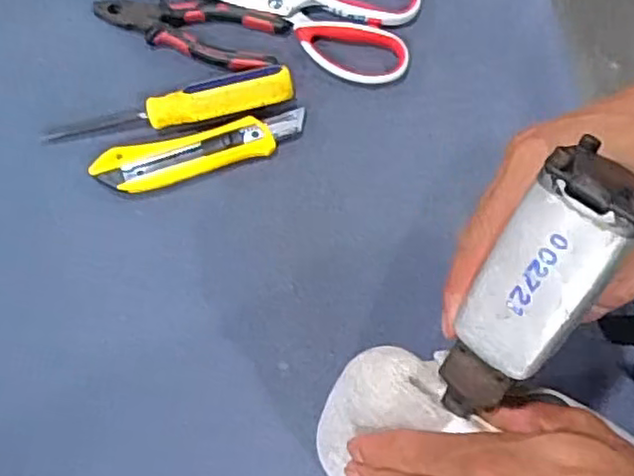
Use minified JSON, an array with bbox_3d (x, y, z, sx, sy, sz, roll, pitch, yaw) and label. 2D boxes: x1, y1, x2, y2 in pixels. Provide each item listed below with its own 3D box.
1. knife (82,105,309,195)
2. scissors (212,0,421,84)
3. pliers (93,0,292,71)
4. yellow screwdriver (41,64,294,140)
[{"bbox_3d":[-0.089,-0.065,0.519,0.161,0.014,0.038,-11,78,-4],"label":"knife"},{"bbox_3d":[-0.011,-0.188,0.549,0.182,0.010,0.100,14,77,2],"label":"scissors"},{"bbox_3d":[-0.105,-0.173,0.545,0.155,0.012,0.053,15,77,2],"label":"pliers"},{"bbox_3d":[-0.115,-0.104,0.519,0.191,0.029,0.033,-10,78,-4],"label":"yellow screwdriver"}]

